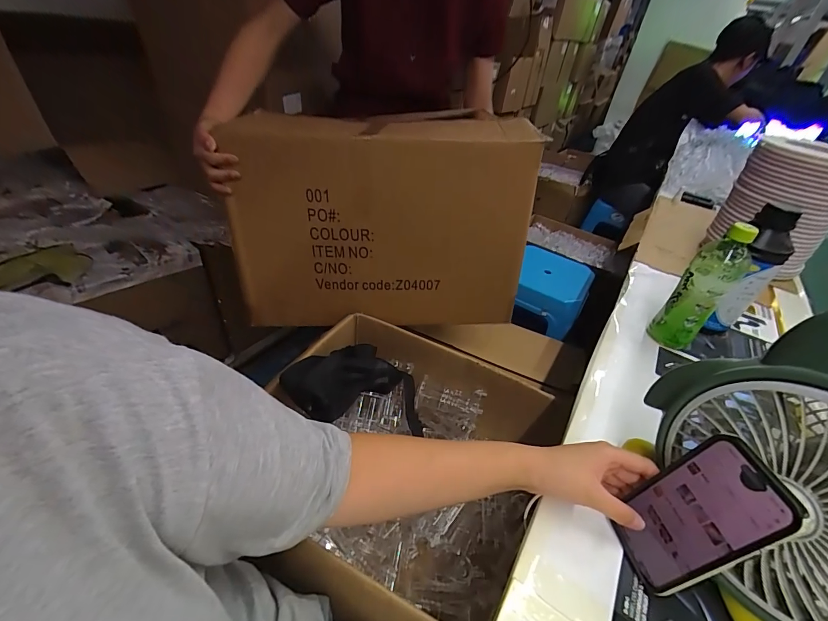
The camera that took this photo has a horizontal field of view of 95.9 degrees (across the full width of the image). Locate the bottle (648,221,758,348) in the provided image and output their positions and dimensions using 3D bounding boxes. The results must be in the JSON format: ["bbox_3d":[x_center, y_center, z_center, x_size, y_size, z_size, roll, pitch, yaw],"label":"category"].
[{"bbox_3d":[0.442,-0.032,0.576,0.063,0.202,0.069,32,45,27],"label":"bottle"}]

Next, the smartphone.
[{"bbox_3d":[0.235,0.176,0.317,0.005,0.150,0.076,13,34,-22],"label":"smartphone"}]

